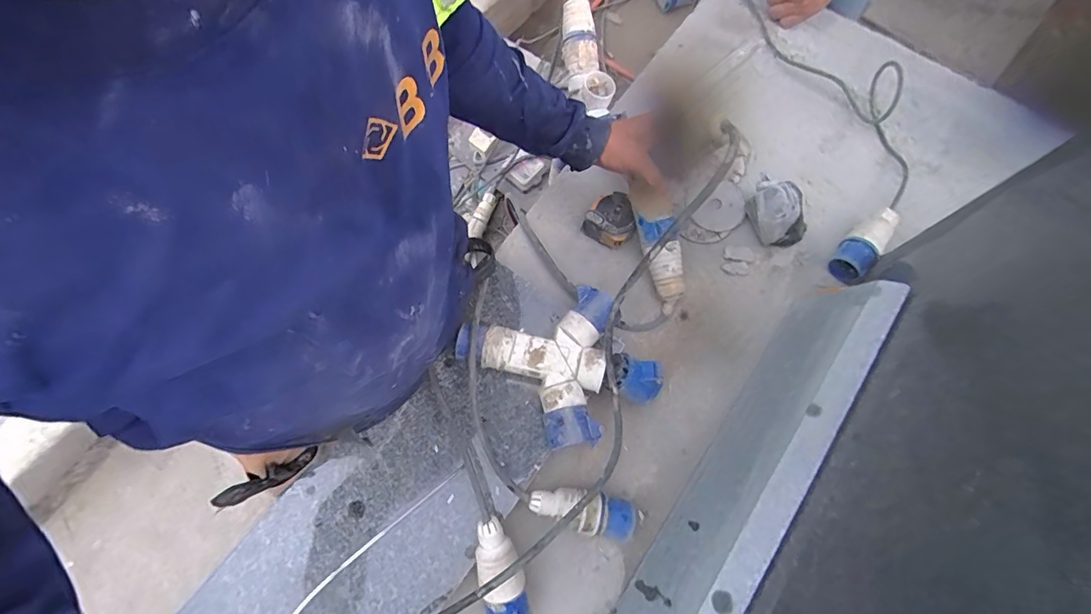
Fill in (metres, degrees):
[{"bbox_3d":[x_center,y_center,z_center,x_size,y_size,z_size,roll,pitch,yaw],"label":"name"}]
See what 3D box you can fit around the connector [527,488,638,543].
[{"bbox_3d":[0.042,0.232,0.545,0.119,0.040,0.044,10,73,4],"label":"connector"}]

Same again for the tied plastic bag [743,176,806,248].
[{"bbox_3d":[0.316,-0.129,0.665,0.053,0.076,0.096,-30,74,-8],"label":"tied plastic bag"}]

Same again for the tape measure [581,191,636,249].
[{"bbox_3d":[0.095,-0.121,0.680,0.066,0.045,0.064,0,72,1],"label":"tape measure"}]

